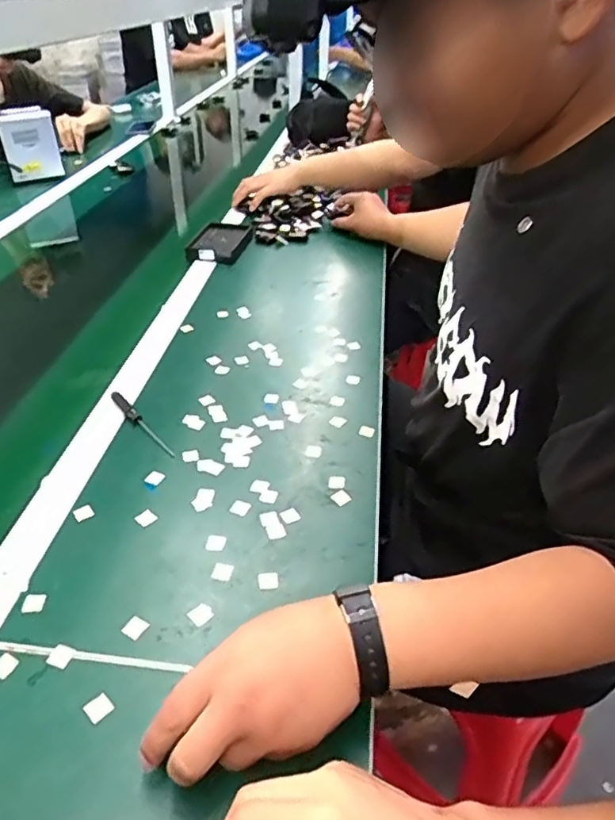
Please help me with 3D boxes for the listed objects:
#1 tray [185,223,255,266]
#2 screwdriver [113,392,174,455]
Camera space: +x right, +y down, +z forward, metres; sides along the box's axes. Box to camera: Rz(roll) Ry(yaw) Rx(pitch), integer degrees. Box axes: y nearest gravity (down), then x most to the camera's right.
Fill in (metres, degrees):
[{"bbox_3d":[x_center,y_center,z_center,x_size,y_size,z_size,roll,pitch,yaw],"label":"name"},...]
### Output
[{"bbox_3d":[-0.165,-0.317,1.123,0.097,0.022,0.155,9,38,9],"label":"tray"},{"bbox_3d":[-0.191,0.014,0.679,0.013,0.013,0.128,-28,46,-34],"label":"screwdriver"}]

